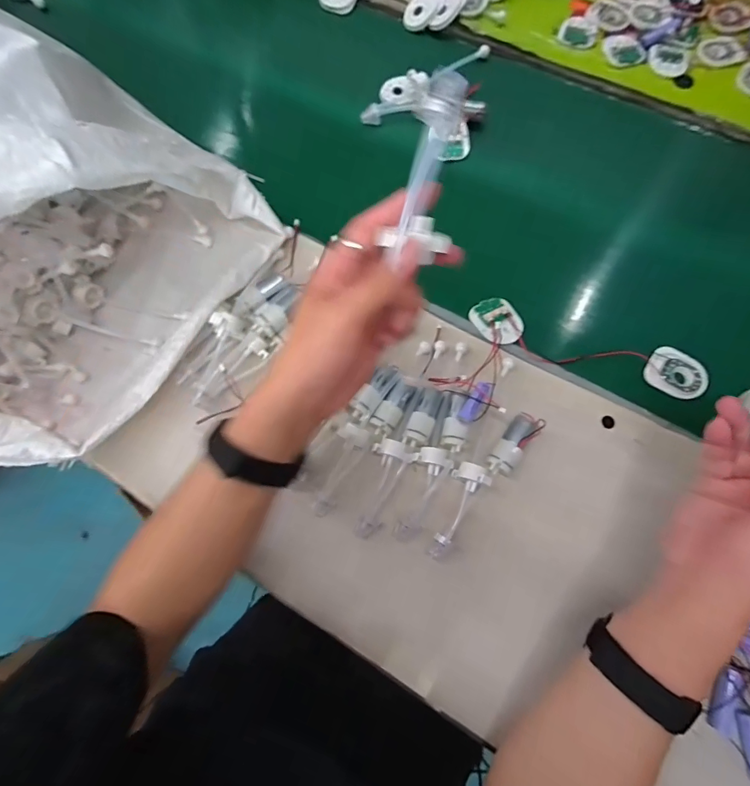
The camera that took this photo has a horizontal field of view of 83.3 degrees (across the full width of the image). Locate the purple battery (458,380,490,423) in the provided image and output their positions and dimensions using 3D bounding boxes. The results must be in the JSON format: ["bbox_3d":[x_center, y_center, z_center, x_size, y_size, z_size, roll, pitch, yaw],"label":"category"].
[{"bbox_3d":[0.098,0.007,0.413,0.016,0.011,0.053,29,57,11],"label":"purple battery"}]

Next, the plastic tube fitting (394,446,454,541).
[{"bbox_3d":[0.046,0.097,0.404,0.032,0.018,0.091,19,74,9],"label":"plastic tube fitting"}]

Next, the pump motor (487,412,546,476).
[{"bbox_3d":[0.136,0.051,0.415,0.028,0.021,0.068,37,77,13],"label":"pump motor"}]

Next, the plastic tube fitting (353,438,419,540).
[{"bbox_3d":[0.007,0.093,0.407,0.040,0.019,0.095,19,74,9],"label":"plastic tube fitting"}]

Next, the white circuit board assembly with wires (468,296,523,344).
[{"bbox_3d":[0.137,-0.082,0.466,0.049,0.015,0.059,-28,73,-7],"label":"white circuit board assembly with wires"}]

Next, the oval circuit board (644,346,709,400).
[{"bbox_3d":[0.317,-0.020,0.443,0.059,0.008,0.048,39,77,13],"label":"oval circuit board"}]

